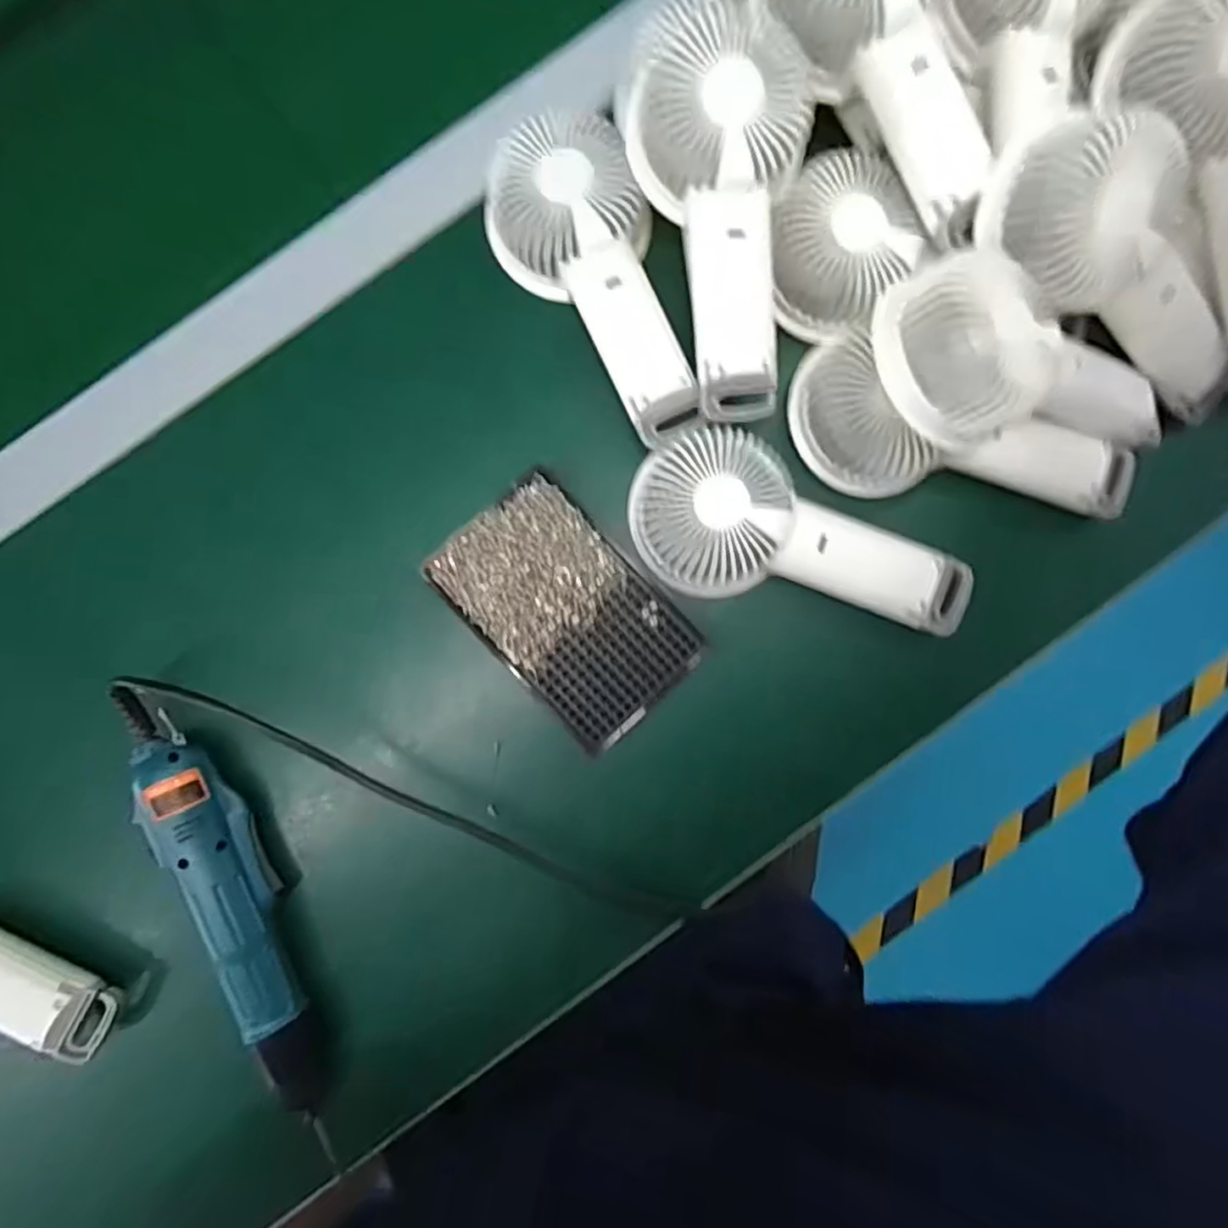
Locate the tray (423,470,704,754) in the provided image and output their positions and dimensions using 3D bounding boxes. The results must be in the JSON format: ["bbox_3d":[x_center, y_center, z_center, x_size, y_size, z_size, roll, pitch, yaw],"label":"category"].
[{"bbox_3d":[-0.025,-0.001,0.363,0.084,0.012,0.135,-45,90,-1],"label":"tray"}]

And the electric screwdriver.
[{"bbox_3d":[-0.195,0.155,0.356,0.038,0.035,0.247,-28,89,-1],"label":"electric screwdriver"}]

